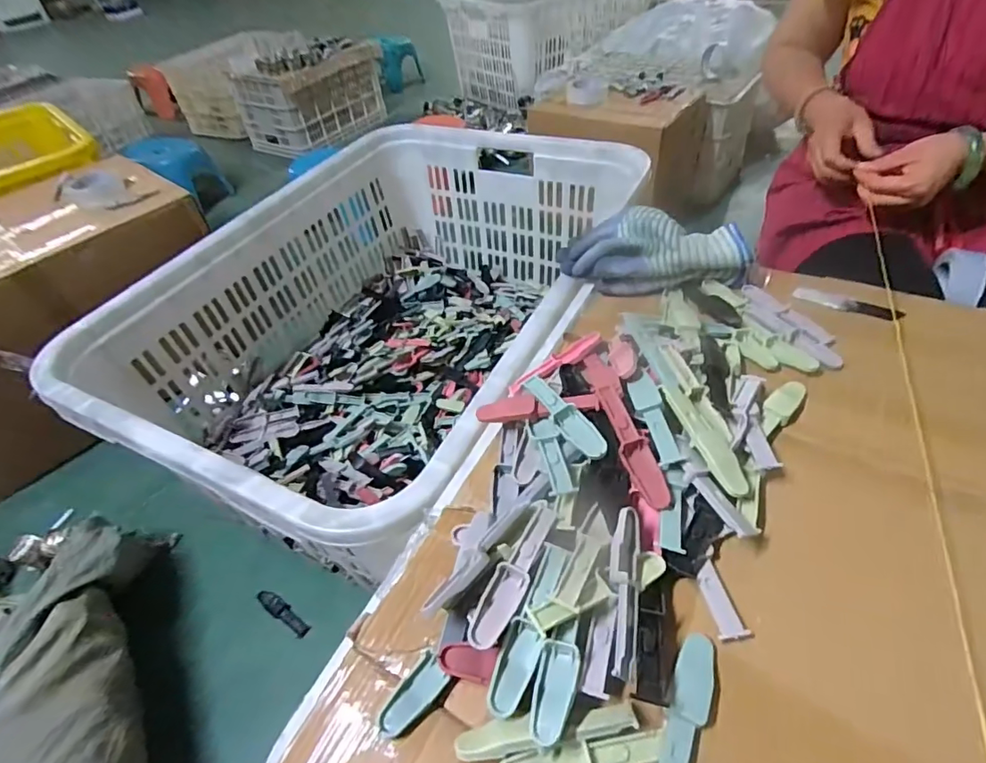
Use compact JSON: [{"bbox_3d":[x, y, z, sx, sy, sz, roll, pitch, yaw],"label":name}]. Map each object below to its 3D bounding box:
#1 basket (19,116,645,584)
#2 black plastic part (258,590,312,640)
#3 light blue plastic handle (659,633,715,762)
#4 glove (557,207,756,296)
[{"bbox_3d":[-0.136,-0.092,0.843,0.577,0.329,0.791,17,50,22],"label":"basket"},{"bbox_3d":[-0.318,0.351,0.777,0.094,0.009,0.024,38,57,5],"label":"black plastic part"},{"bbox_3d":[0.112,0.199,0.299,0.021,0.014,0.102,16,50,21],"label":"light blue plastic handle"},{"bbox_3d":[0.181,-0.146,0.578,0.200,0.061,0.084,4,47,11],"label":"glove"}]

